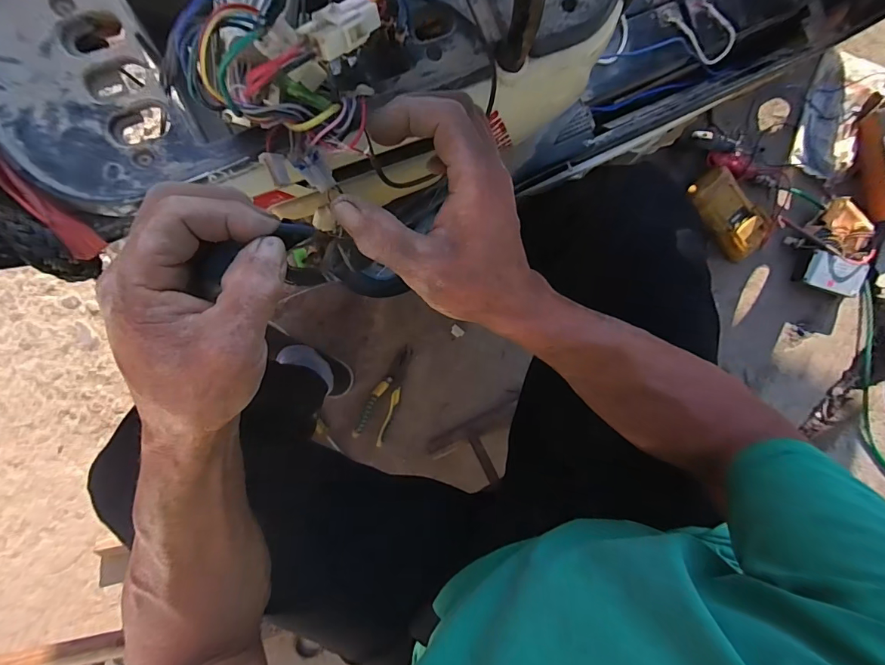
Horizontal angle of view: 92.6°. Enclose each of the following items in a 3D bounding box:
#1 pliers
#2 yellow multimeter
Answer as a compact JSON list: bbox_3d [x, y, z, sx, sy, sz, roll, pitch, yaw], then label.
[{"bbox_3d":[-0.109,0.119,0.823,0.059,0.014,0.193,23,90,-5],"label":"pliers"},{"bbox_3d":[0.580,-0.239,0.862,0.189,0.049,0.098,45,87,-4],"label":"yellow multimeter"}]

